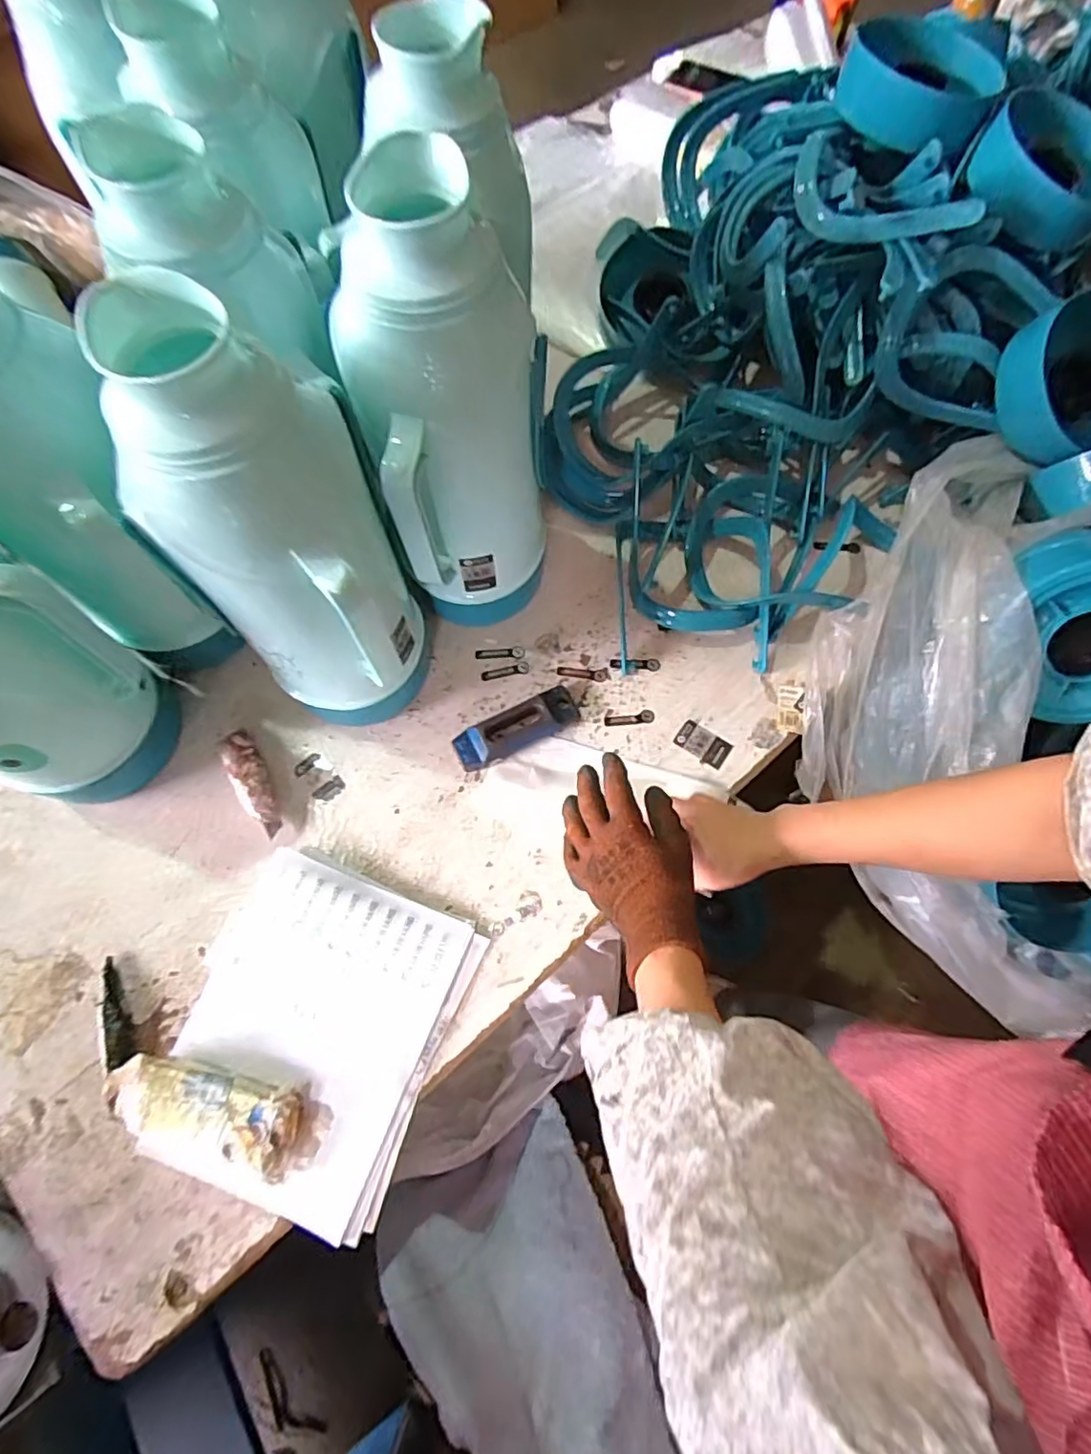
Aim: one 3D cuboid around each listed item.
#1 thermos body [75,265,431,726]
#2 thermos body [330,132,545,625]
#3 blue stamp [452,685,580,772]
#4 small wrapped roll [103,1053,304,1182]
[{"bbox_3d":[-0.191,-0.120,0.489,0.134,0.386,0.136,2,68,1],"label":"thermos body"},{"bbox_3d":[-0.082,-0.225,0.530,0.136,0.382,0.118,-30,71,-11],"label":"thermos body"},{"bbox_3d":[-0.030,0.000,0.632,0.133,0.028,0.045,-28,71,-10],"label":"blue stamp"},{"bbox_3d":[-0.281,0.308,0.493,0.169,0.034,0.058,13,69,5],"label":"small wrapped roll"}]

